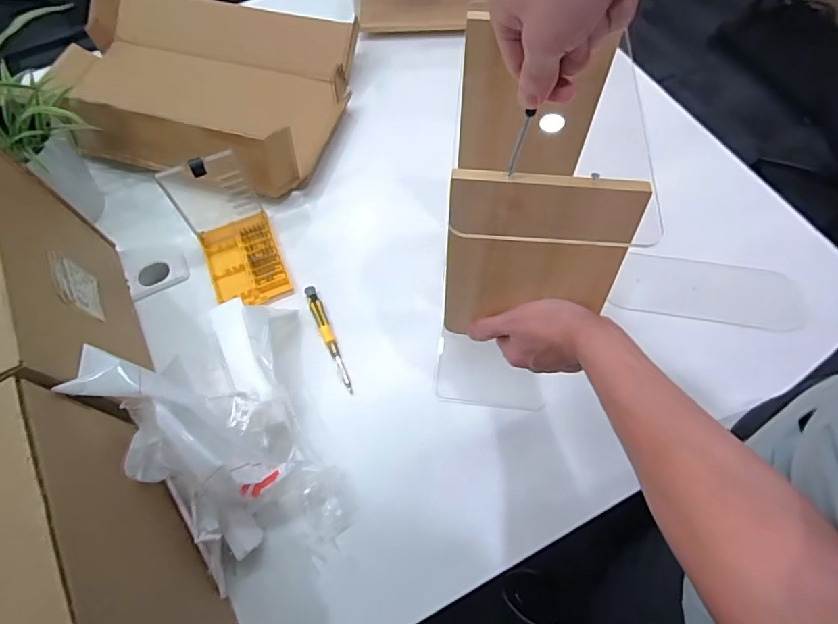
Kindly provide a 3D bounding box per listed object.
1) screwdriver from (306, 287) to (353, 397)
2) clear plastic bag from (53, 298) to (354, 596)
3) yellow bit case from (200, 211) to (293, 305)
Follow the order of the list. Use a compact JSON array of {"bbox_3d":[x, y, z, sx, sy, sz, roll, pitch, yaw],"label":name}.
[{"bbox_3d":[-0.132,0.038,0.726,0.018,0.012,0.176,-21,66,-10],"label":"screwdriver"},{"bbox_3d":[-0.231,0.117,0.586,0.205,0.199,0.349,-19,66,-9],"label":"clear plastic bag"},{"bbox_3d":[-0.274,-0.080,0.780,0.110,0.027,0.158,-20,66,-10],"label":"yellow bit case"}]

